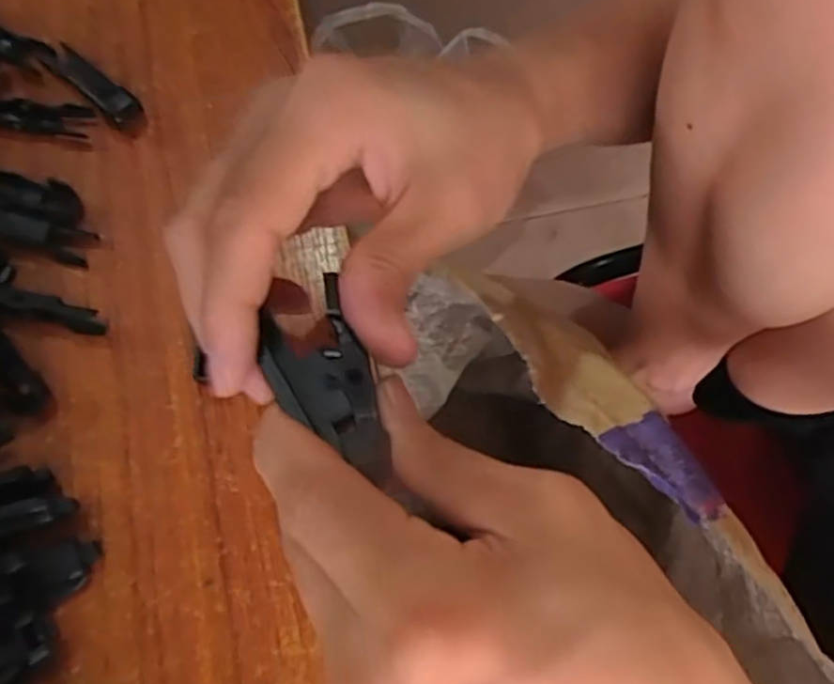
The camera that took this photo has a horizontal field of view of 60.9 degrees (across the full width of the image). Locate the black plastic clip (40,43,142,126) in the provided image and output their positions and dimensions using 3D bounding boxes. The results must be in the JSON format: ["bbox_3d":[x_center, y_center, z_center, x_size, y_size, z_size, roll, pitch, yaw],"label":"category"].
[{"bbox_3d":[-0.139,-0.110,0.302,0.052,0.011,0.013,39,74,13],"label":"black plastic clip"}]

